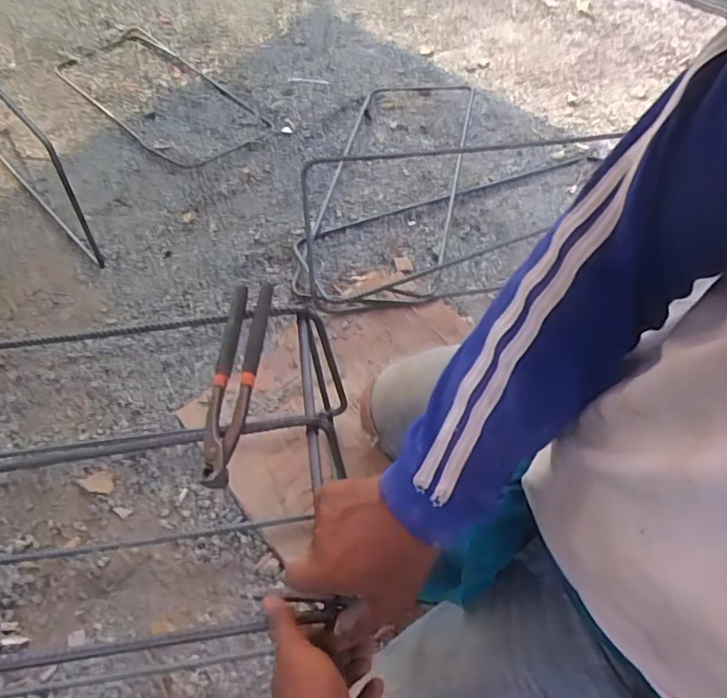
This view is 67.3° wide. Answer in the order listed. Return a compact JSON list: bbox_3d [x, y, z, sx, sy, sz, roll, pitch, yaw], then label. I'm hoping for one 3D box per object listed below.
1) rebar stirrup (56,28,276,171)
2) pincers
[{"bbox_3d":[-0.525,-0.655,1.403,0.617,0.032,0.285,39,63,23],"label":"rebar stirrup"},{"bbox_3d":[-0.127,0.026,0.543,0.042,0.025,0.227,1,54,4],"label":"pincers"}]

